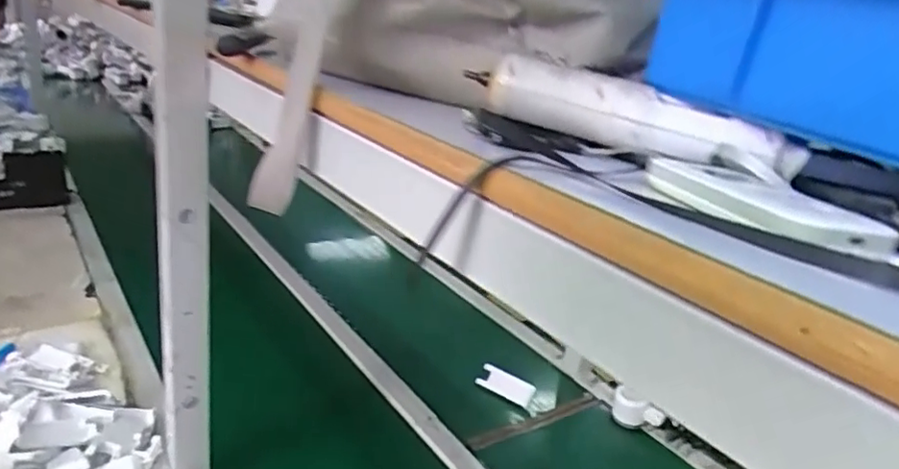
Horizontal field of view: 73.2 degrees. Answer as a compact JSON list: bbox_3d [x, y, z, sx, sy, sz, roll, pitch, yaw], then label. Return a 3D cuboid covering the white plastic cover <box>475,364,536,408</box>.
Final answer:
[{"bbox_3d":[0.099,0.262,1.053,0.097,0.041,0.009,26,8,14],"label":"white plastic cover"}]

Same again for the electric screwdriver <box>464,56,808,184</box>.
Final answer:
[{"bbox_3d":[0.100,-0.070,0.348,0.183,0.037,0.024,19,23,25],"label":"electric screwdriver"}]

